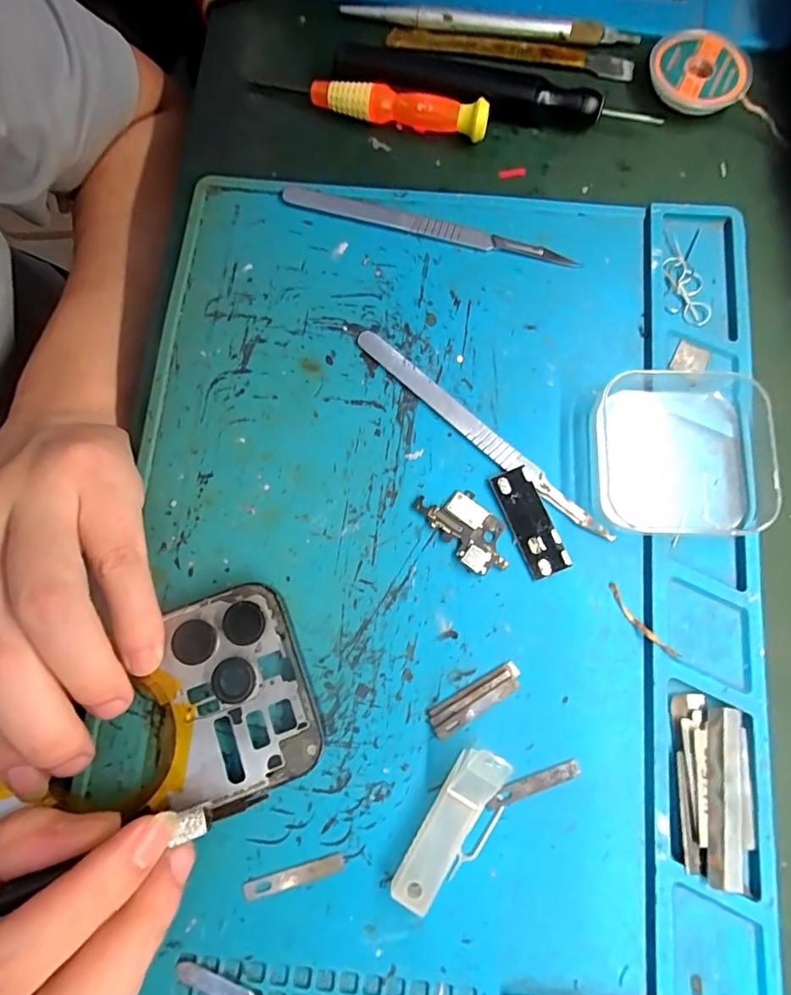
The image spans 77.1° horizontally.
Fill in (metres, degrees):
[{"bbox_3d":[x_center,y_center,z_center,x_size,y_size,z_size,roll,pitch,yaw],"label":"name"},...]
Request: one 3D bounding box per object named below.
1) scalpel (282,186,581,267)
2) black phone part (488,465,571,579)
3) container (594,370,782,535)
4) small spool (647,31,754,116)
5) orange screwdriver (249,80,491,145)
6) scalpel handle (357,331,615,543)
[{"bbox_3d":[0.014,-0.122,0.223,0.133,0.004,0.010,15,79,5],"label":"scalpel"},{"bbox_3d":[0.053,0.010,0.196,0.016,0.004,0.044,-21,78,-3],"label":"black phone part"},{"bbox_3d":[0.112,-0.018,0.193,0.064,0.015,0.062,1,78,2],"label":"container"},{"bbox_3d":[0.140,-0.196,0.231,0.045,0.015,0.045,0,78,2],"label":"small spool"},{"bbox_3d":[-0.013,-0.185,0.234,0.112,0.015,0.011,13,78,4],"label":"orange screwdriver"},{"bbox_3d":[0.034,-0.027,0.204,0.130,0.004,0.009,41,82,9],"label":"scalpel handle"}]

